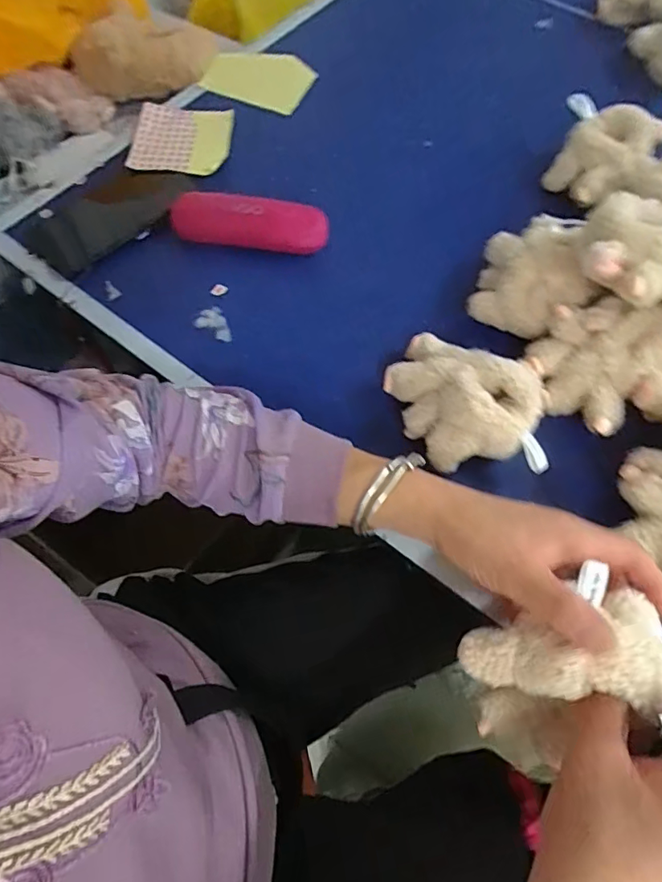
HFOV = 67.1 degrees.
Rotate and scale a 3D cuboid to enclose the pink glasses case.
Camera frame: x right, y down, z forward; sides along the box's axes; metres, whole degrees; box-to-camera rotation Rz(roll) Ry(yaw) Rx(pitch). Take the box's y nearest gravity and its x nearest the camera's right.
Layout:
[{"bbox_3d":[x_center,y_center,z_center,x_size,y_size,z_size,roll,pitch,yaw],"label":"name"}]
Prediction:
[{"bbox_3d":[-0.080,-0.217,0.493,0.153,0.033,0.045,4,66,2],"label":"pink glasses case"}]

